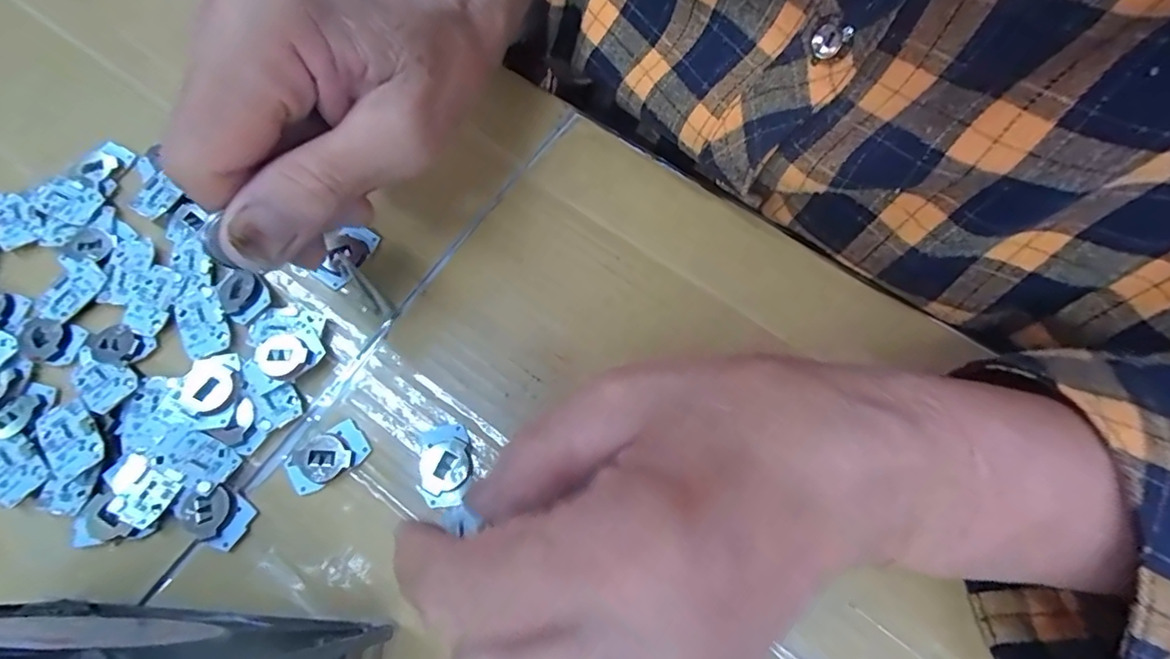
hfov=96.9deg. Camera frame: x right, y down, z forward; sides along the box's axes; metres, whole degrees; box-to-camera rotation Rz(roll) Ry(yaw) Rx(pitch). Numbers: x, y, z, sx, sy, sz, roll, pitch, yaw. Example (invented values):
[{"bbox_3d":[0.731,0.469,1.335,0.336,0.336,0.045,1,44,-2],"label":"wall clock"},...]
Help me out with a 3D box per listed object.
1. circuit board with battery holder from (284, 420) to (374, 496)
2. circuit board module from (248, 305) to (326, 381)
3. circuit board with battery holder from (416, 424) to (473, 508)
[{"bbox_3d":[-0.098,0.049,0.197,0.030,0.007,0.018,-35,73,-12],"label":"circuit board with battery holder"},{"bbox_3d":[-0.119,0.004,0.209,0.027,0.006,0.032,-34,73,-12],"label":"circuit board module"},{"bbox_3d":[-0.053,0.051,0.196,0.020,0.004,0.029,-8,70,-3],"label":"circuit board with battery holder"}]

